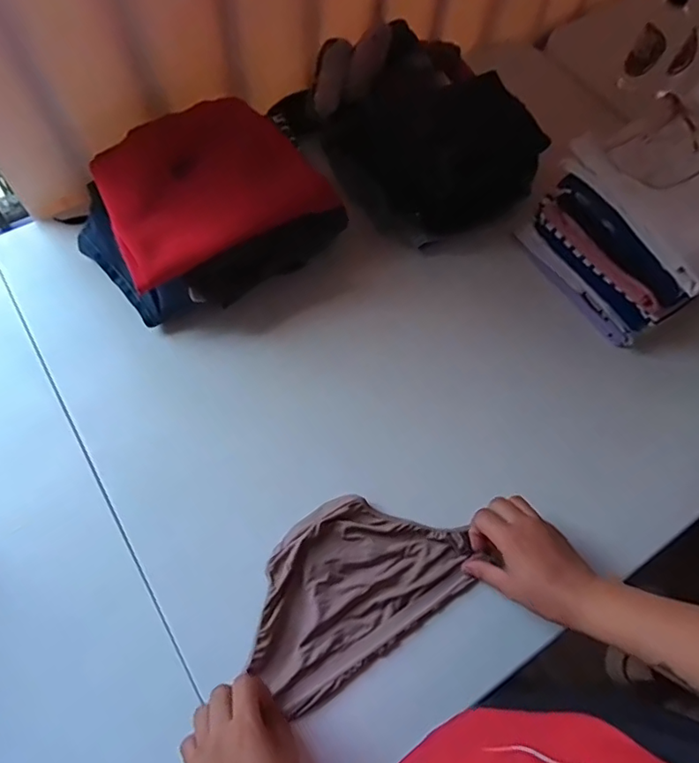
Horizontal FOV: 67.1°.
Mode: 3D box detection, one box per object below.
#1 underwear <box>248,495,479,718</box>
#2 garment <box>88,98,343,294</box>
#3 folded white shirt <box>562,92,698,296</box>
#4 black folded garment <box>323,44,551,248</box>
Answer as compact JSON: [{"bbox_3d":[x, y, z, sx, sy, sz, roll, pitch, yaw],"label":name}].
[{"bbox_3d":[0.003,0.197,0.526,0.223,0.015,0.144,-32,71,-16],"label":"underwear"},{"bbox_3d":[-0.166,-0.237,0.615,0.240,0.024,0.191,-28,70,-15],"label":"garment"},{"bbox_3d":[0.394,-0.228,0.593,0.217,0.027,0.214,-29,71,-15],"label":"folded white shirt"},{"bbox_3d":[0.108,-0.312,0.691,0.235,0.099,0.234,-32,71,-16],"label":"black folded garment"}]

